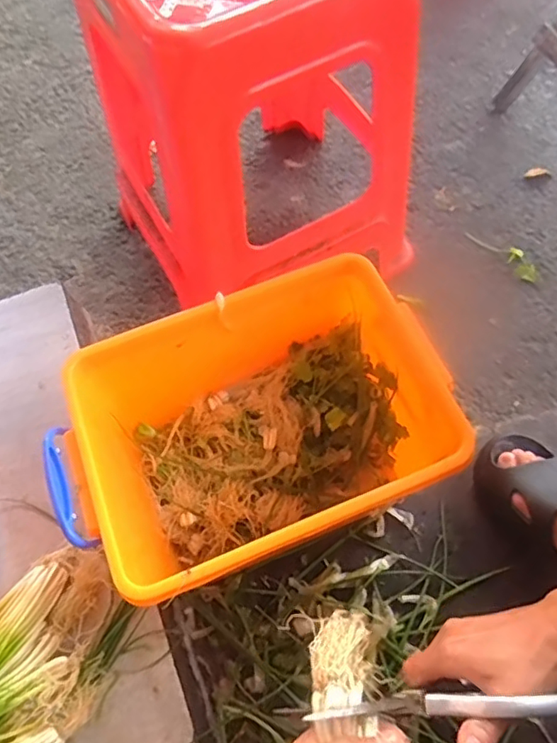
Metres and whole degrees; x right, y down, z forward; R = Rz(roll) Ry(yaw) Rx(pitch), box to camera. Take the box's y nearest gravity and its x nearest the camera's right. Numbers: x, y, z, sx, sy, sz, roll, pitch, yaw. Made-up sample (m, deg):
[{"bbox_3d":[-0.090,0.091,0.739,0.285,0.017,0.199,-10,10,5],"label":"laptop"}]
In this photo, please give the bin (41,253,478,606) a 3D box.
[{"bbox_3d":[-0.027,0.073,0.637,0.382,0.210,0.261,-22,66,-7],"label":"bin"}]

